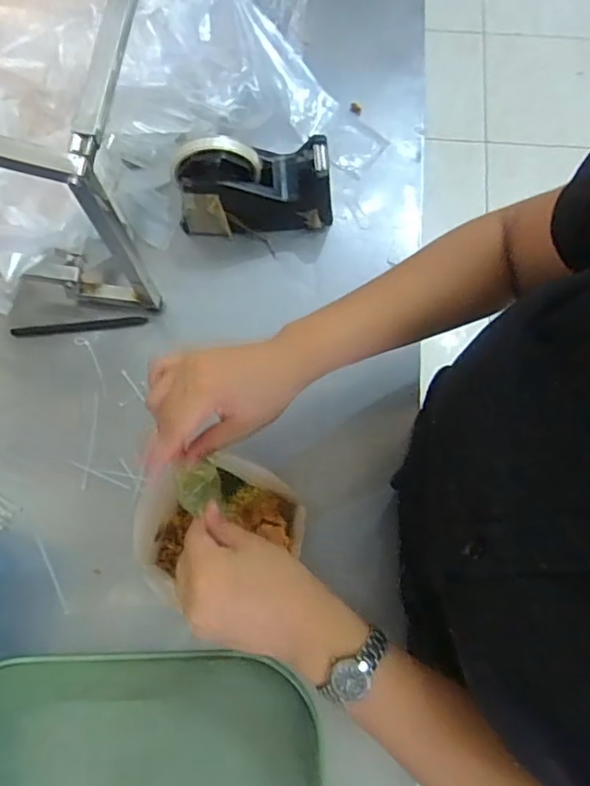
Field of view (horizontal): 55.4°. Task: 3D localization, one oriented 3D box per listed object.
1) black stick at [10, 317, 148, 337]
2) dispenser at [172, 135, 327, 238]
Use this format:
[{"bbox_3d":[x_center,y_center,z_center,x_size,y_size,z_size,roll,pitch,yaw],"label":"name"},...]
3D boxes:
[{"bbox_3d":[-0.224,-0.069,0.585,0.135,0.012,0.010,-6,75,-2],"label":"black stick"},{"bbox_3d":[-0.042,-0.214,0.577,0.157,0.095,0.060,-4,75,-1],"label":"dispenser"}]

